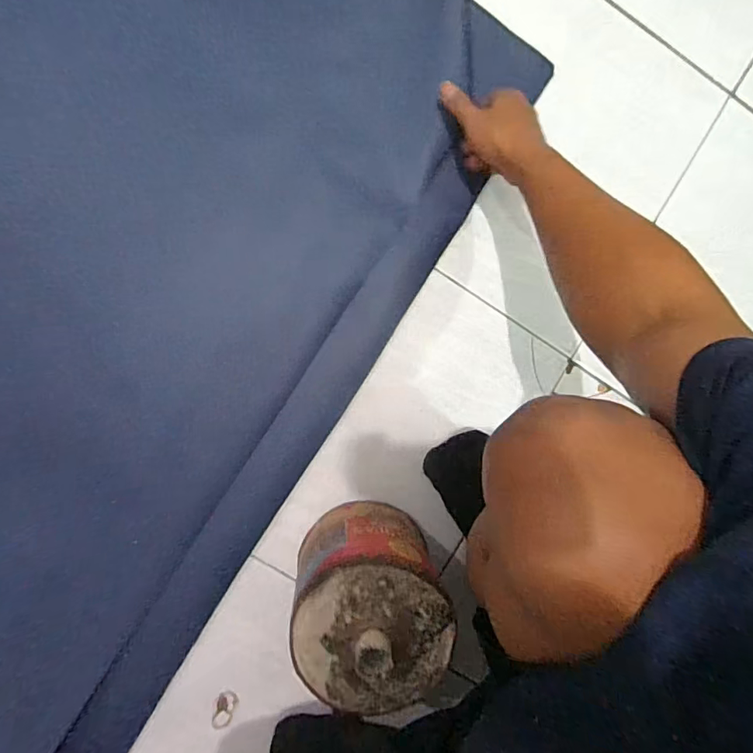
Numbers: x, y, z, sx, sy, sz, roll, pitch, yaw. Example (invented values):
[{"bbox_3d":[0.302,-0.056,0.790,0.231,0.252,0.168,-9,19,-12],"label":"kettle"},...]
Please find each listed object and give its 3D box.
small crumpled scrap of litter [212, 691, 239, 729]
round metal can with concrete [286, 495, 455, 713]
[{"bbox_3d":[-0.177,0.391,0.570,0.024,0.004,0.044,17,90,-6],"label":"small crumpled scrap of litter"},{"bbox_3d":[-0.010,0.223,0.484,0.135,0.160,0.145,0,91,-6],"label":"round metal can with concrete"}]

